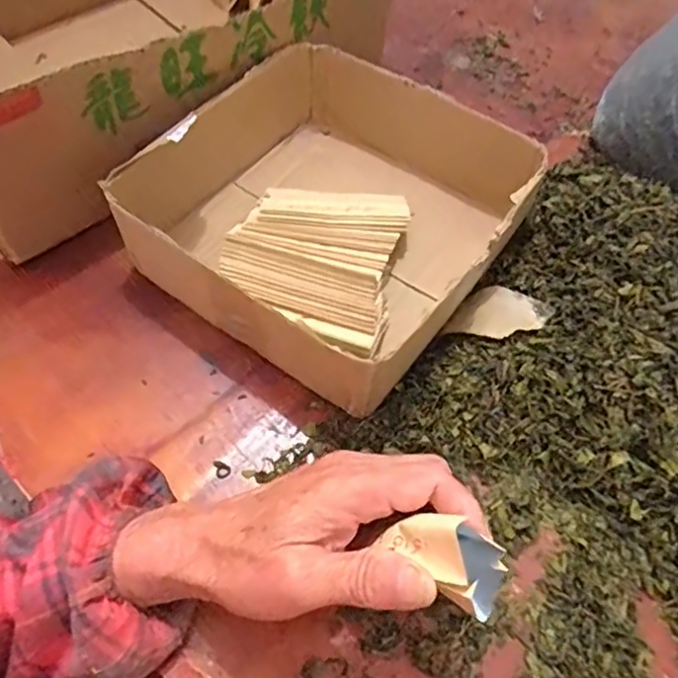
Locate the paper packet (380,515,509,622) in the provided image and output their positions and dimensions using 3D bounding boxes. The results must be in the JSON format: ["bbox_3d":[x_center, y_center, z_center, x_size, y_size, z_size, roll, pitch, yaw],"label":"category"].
[{"bbox_3d":[0.050,0.095,0.266,0.054,0.035,0.032,40,65,18],"label":"paper packet"}]

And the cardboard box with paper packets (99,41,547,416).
[{"bbox_3d":[-0.005,-0.088,0.430,0.221,0.083,0.217,34,64,16],"label":"cardboard box with paper packets"}]

